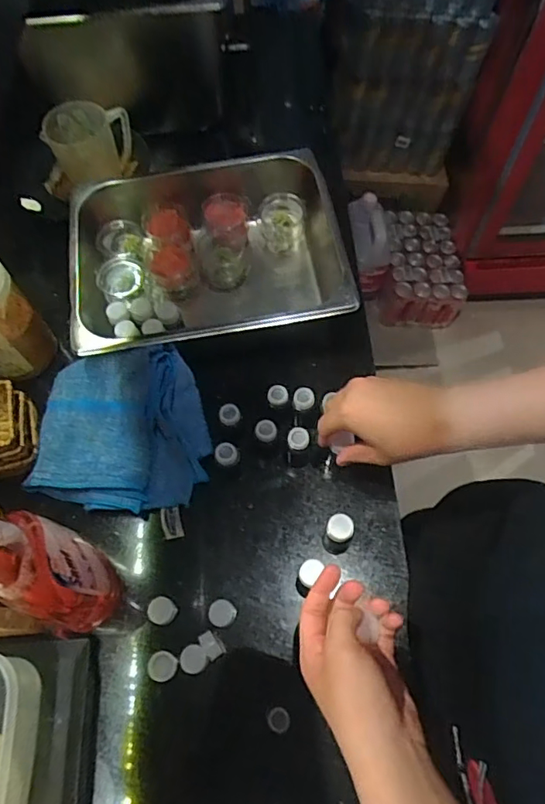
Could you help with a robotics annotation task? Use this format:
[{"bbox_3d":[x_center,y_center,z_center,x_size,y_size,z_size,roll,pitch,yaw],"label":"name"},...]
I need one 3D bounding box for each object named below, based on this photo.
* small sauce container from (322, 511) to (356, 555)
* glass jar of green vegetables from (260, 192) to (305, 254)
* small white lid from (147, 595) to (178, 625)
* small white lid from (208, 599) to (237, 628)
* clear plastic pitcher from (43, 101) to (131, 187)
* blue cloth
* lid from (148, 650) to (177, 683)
[{"bbox_3d":[0.066,0.134,0.536,0.027,0.062,0.026,0,63,1],"label":"small sauce container"},{"bbox_3d":[0.013,-0.241,0.712,0.060,0.059,0.055,-2,63,0],"label":"glass jar of green vegetables"},{"bbox_3d":[-0.111,0.210,0.533,0.027,0.006,0.025,0,63,1],"label":"small white lid"},{"bbox_3d":[-0.050,0.211,0.528,0.026,0.004,0.025,0,63,1],"label":"small white lid"},{"bbox_3d":[-0.255,-0.360,0.759,0.113,0.095,0.087,-10,64,-4],"label":"clear plastic pitcher"},{"bbox_3d":[-0.167,0.026,0.581,0.186,0.064,0.168,-2,63,0],"label":"blue cloth"},{"bbox_3d":[-0.106,0.254,0.508,0.028,0.007,0.026,0,63,1],"label":"lid"}]

